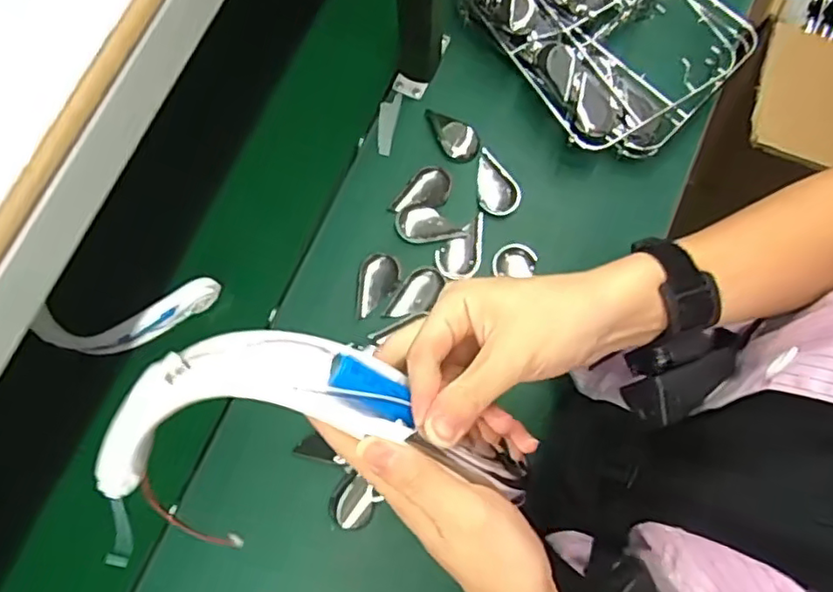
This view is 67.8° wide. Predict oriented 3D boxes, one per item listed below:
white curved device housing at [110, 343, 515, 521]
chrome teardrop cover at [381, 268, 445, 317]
[{"bbox_3d":[-0.080,0.051,0.312,0.148,0.034,0.069,-5,77,-8],"label":"white curved device housing"},{"bbox_3d":[-0.004,-0.002,0.721,0.078,0.012,0.041,-35,79,-8],"label":"chrome teardrop cover"}]

